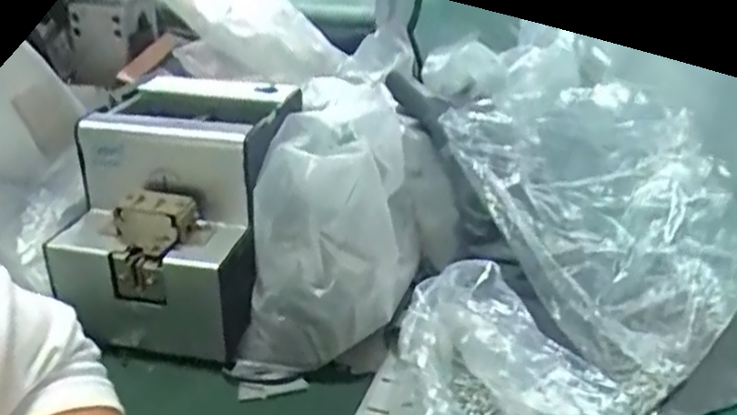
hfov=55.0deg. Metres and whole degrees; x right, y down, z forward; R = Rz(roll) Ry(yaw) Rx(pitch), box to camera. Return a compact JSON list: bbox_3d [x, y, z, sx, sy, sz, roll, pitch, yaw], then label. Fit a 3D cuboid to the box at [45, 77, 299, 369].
[{"bbox_3d":[-0.138,-0.002,0.535,0.144,0.142,0.193,6,27,13],"label":"box"}]

